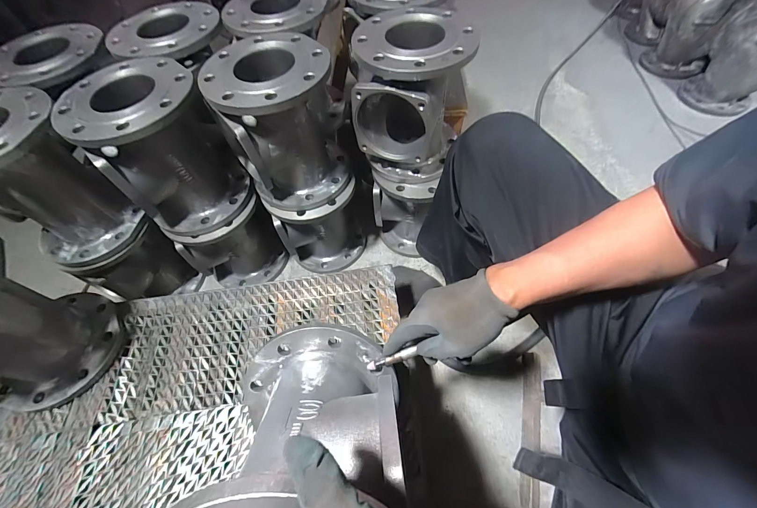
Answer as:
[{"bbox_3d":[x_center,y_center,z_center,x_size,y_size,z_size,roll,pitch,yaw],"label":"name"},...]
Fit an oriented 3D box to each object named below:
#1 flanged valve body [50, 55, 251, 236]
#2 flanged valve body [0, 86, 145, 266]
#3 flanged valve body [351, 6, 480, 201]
[{"bbox_3d":[-0.415,-0.208,0.636,0.210,0.250,0.249,-35,63,-17],"label":"flanged valve body"},{"bbox_3d":[-0.619,-0.131,0.604,0.205,0.249,0.205,-41,64,-19],"label":"flanged valve body"},{"bbox_3d":[0.065,-0.295,0.657,0.206,0.261,0.235,17,61,13],"label":"flanged valve body"}]

